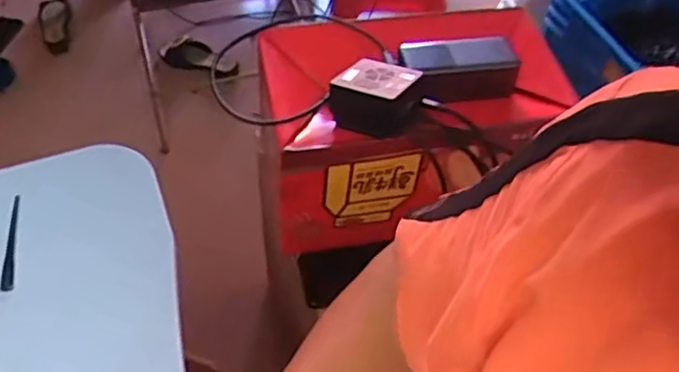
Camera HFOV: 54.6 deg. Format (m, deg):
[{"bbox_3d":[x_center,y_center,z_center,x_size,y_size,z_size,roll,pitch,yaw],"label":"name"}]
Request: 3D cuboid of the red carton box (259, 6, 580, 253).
[{"bbox_3d":[0.080,-0.073,0.762,0.314,0.206,0.191,-5,53,-5],"label":"red carton box"}]

